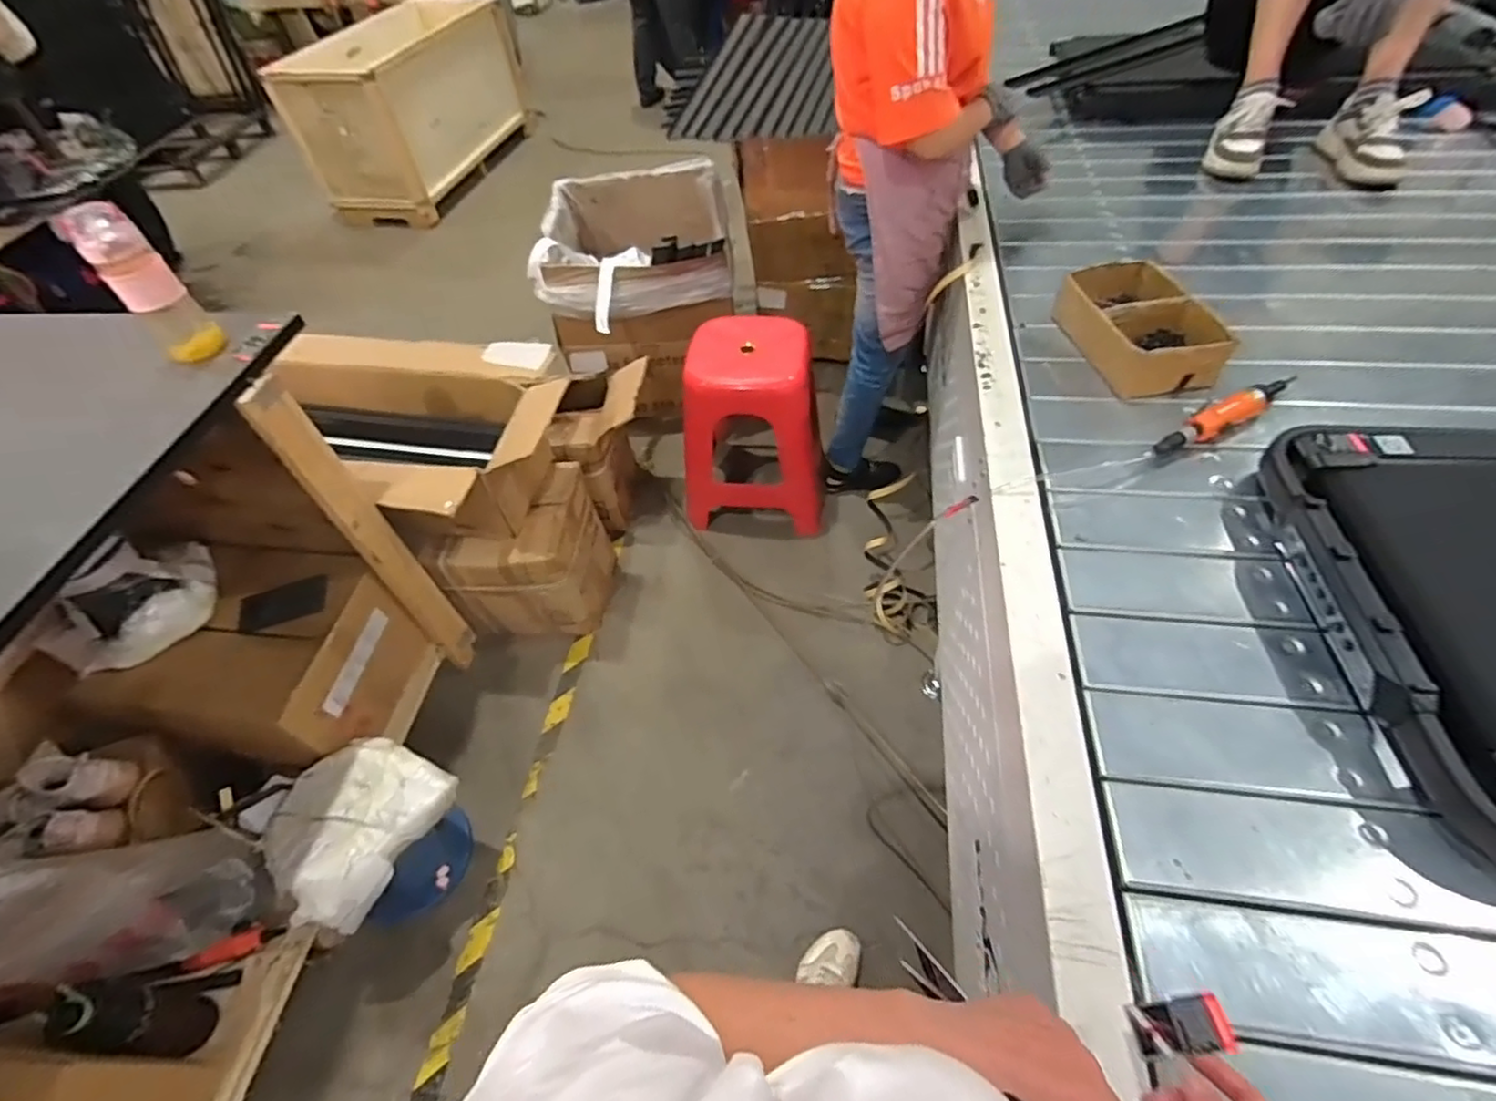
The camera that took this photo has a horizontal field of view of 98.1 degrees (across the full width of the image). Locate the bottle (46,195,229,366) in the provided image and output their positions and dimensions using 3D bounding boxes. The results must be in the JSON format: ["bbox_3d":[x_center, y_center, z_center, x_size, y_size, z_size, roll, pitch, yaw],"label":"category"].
[{"bbox_3d":[-0.854,-0.374,0.923,0.079,0.195,0.076,32,60,27],"label":"bottle"}]

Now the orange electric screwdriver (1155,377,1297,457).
[{"bbox_3d":[0.678,-0.197,0.926,0.246,0.034,0.051,-27,54,-16],"label":"orange electric screwdriver"}]

